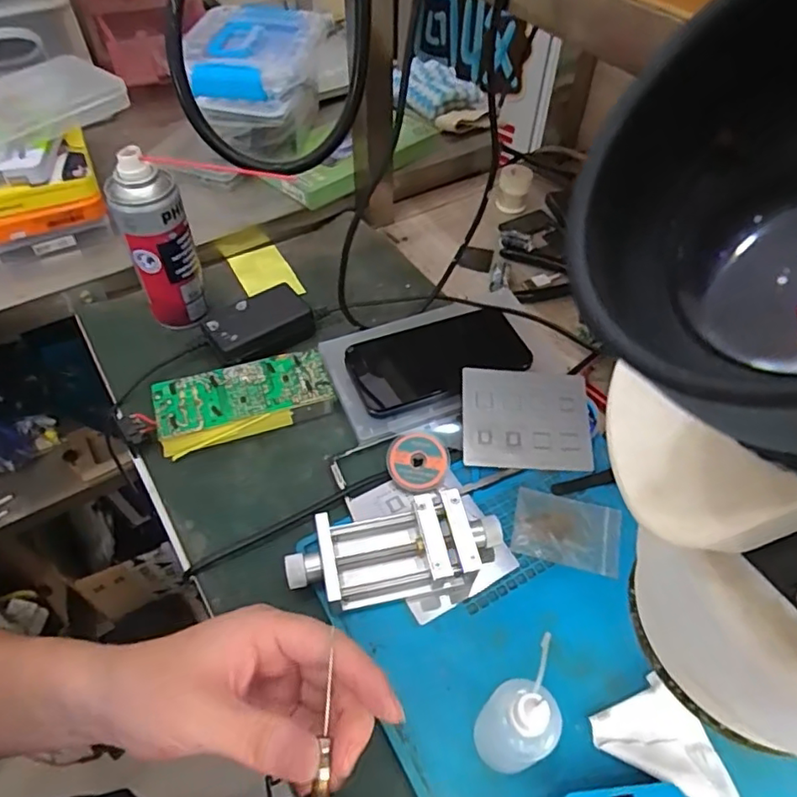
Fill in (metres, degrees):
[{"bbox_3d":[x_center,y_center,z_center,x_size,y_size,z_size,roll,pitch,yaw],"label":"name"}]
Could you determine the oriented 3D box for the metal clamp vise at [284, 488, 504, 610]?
[{"bbox_3d":[-0.002,0.099,0.378,0.136,0.033,0.055,-10,52,-8],"label":"metal clamp vise"}]

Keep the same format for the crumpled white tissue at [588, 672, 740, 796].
[{"bbox_3d":[0.154,0.191,0.321,0.077,0.019,0.051,29,57,21],"label":"crumpled white tissue"}]

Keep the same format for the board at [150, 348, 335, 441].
[{"bbox_3d":[-0.123,0.000,0.464,0.134,0.027,0.055,-15,53,-11],"label":"board"}]

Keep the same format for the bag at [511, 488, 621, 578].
[{"bbox_3d":[0.119,0.094,0.409,0.072,0.004,0.051,12,53,10],"label":"bag"}]

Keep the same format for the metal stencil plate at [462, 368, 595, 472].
[{"bbox_3d":[0.100,0.016,0.452,0.098,0.005,0.081,2,67,-2],"label":"metal stencil plate"}]

